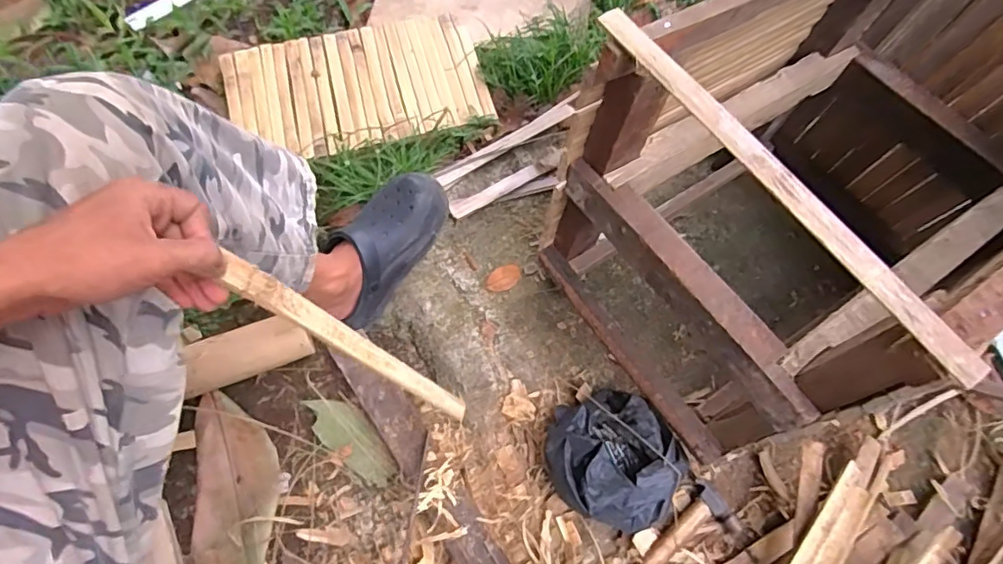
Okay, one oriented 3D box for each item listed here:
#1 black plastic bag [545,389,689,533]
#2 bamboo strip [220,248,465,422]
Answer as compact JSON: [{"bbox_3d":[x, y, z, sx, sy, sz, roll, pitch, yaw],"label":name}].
[{"bbox_3d":[0.146,0.232,0.731,0.171,0.075,0.182,-30,72,-17],"label":"black plastic bag"},{"bbox_3d":[-0.119,0.070,0.527,0.011,0.357,0.025,-1,62,25],"label":"bamboo strip"}]

